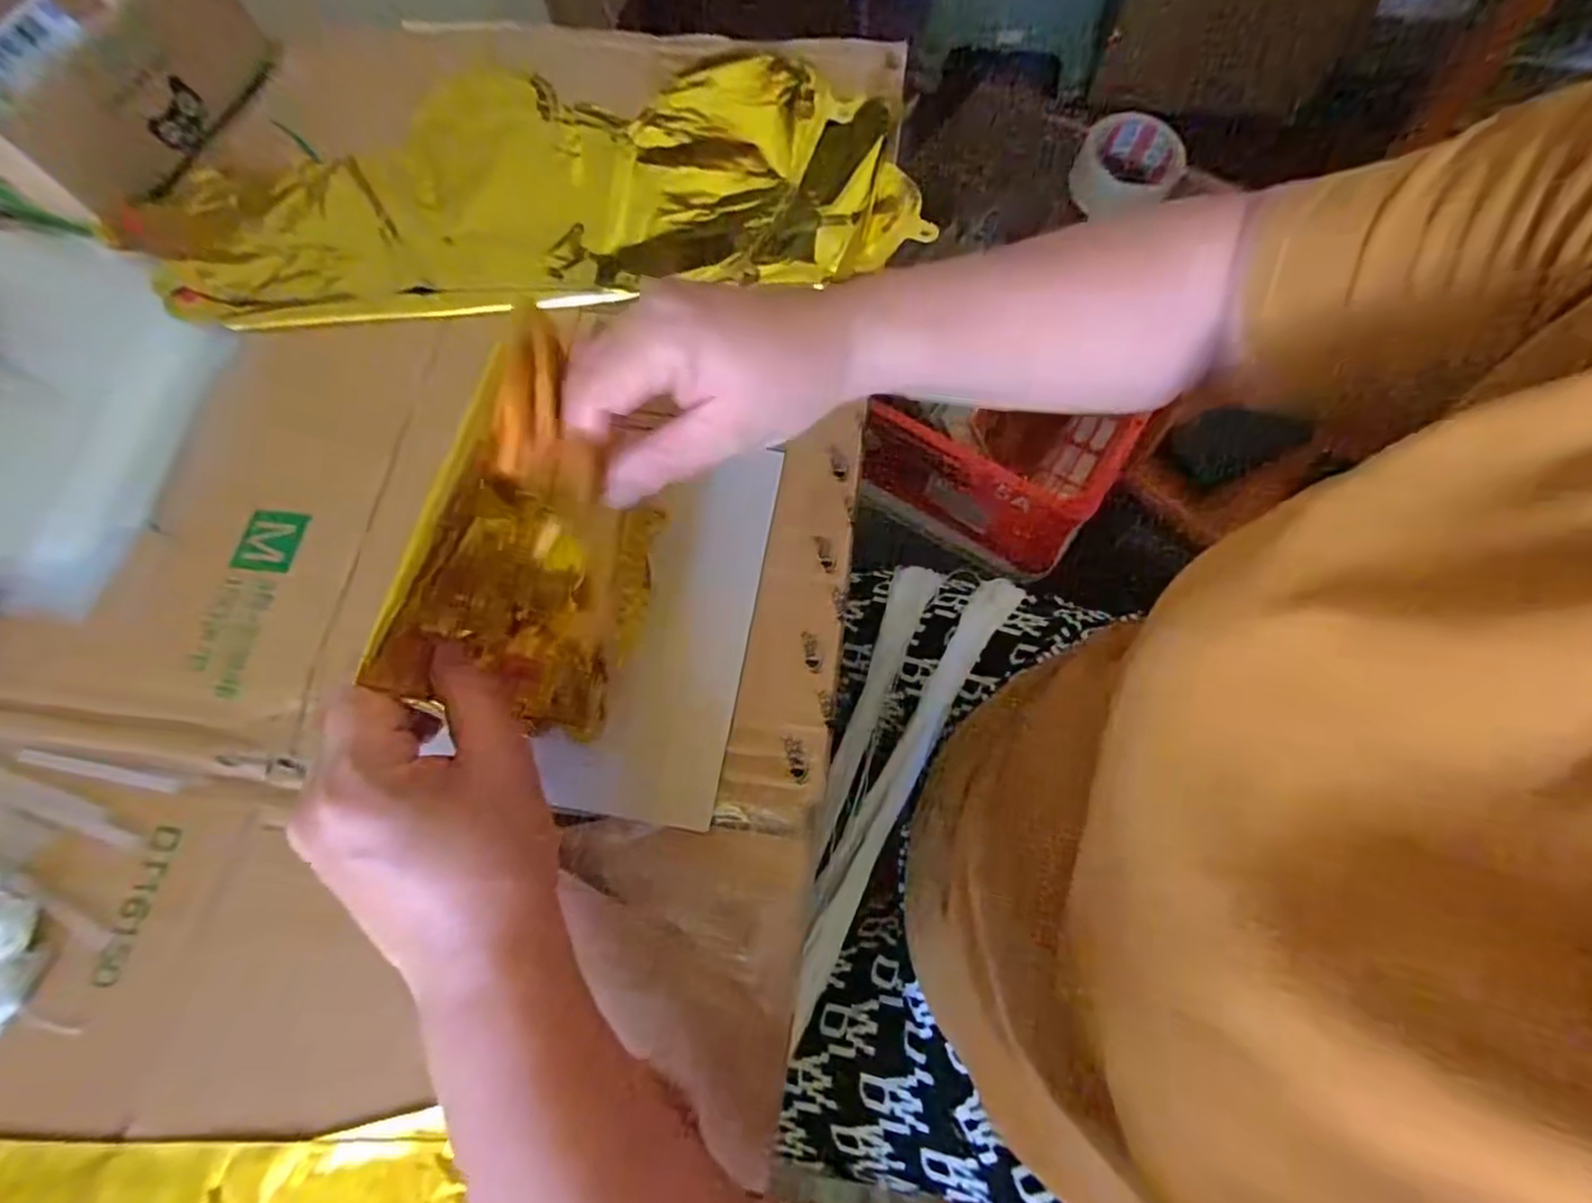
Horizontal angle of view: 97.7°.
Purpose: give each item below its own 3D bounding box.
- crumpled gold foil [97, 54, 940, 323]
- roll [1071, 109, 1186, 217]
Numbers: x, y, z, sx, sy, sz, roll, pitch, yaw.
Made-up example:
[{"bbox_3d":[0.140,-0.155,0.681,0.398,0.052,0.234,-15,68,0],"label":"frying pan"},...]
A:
[{"bbox_3d":[-0.143,-0.263,0.441,0.430,0.037,0.216,0,71,2],"label":"crumpled gold foil"},{"bbox_3d":[0.332,-0.430,0.700,0.102,0.052,0.103,-1,71,2],"label":"roll"}]

